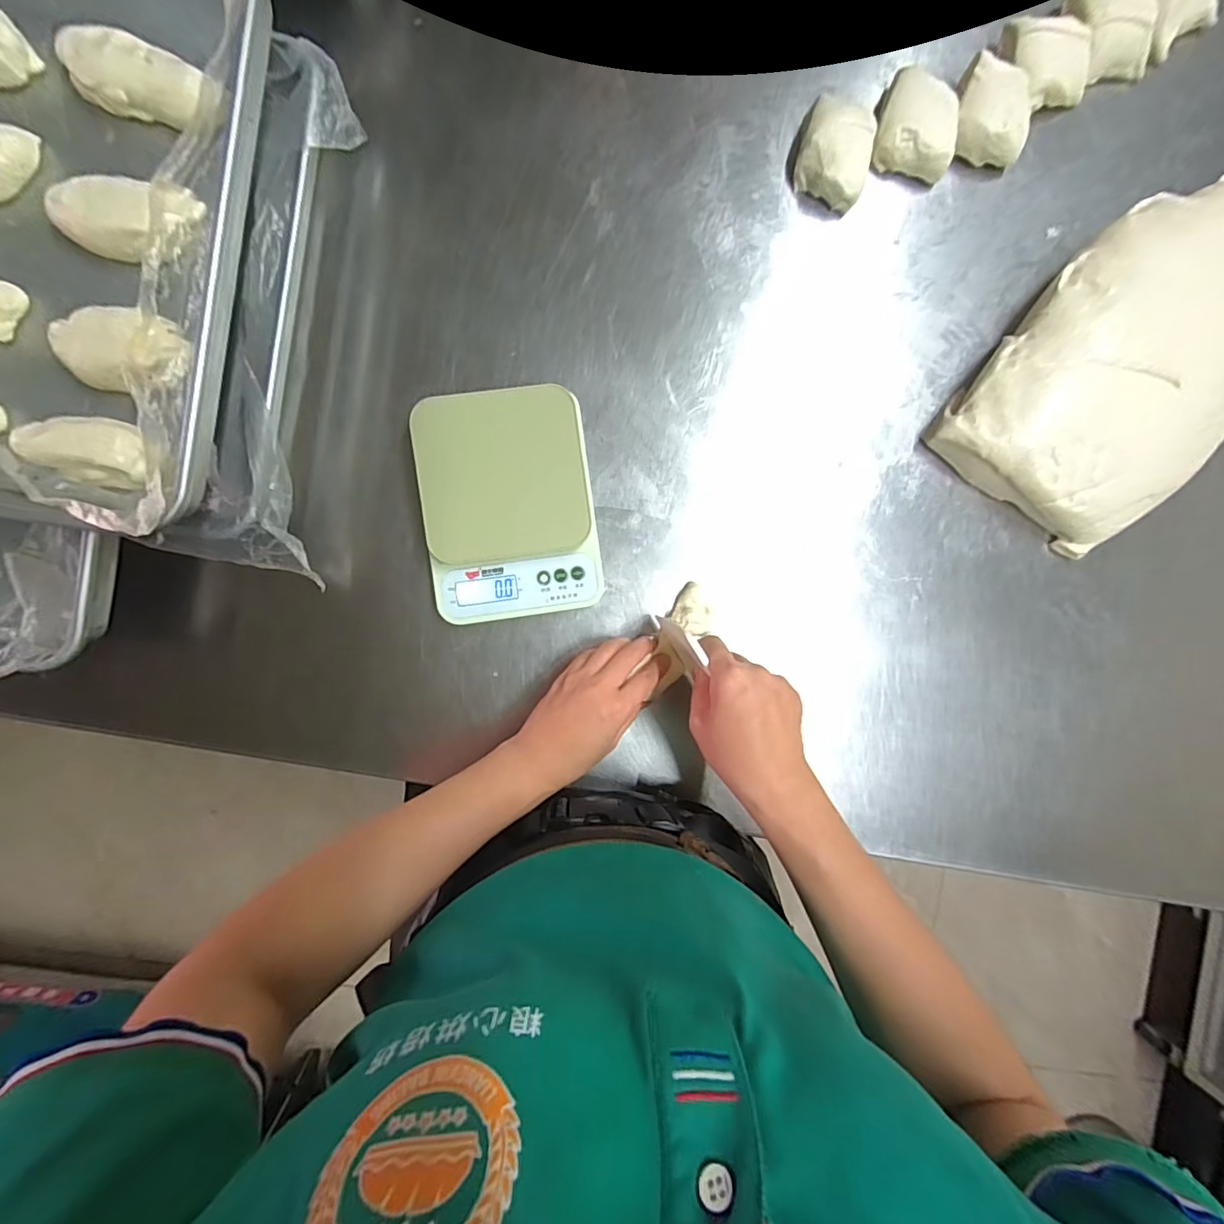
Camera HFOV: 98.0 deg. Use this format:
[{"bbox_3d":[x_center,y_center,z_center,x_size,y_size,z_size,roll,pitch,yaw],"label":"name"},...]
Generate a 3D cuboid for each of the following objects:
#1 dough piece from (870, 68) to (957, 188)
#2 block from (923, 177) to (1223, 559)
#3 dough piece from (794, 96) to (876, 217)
[{"bbox_3d":[0.281,-0.445,0.487,0.075,0.042,0.079,11,90,-4],"label":"dough piece"},{"bbox_3d":[0.489,-0.237,0.485,0.208,0.071,0.362,40,88,-3],"label":"block"},{"bbox_3d":[0.203,-0.419,0.486,0.061,0.035,0.083,17,89,-4],"label":"dough piece"}]

